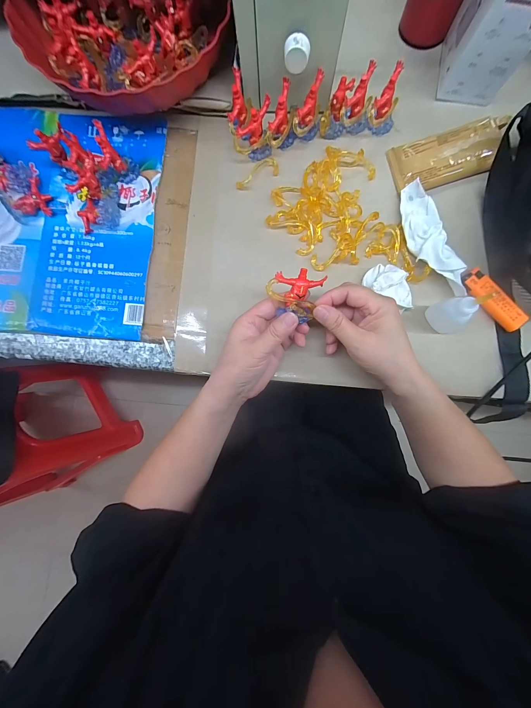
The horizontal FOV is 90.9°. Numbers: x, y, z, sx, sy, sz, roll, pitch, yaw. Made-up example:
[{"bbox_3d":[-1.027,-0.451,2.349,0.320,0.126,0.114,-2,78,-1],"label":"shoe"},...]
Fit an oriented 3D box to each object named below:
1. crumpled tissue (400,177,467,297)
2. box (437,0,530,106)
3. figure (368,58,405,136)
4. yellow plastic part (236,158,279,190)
[{"bbox_3d":[0.187,-0.132,0.296,0.041,0.035,0.141,-14,86,1],"label":"crumpled tissue"},{"bbox_3d":[0.255,-0.365,0.285,0.074,0.098,0.098,10,86,3],"label":"box"},{"bbox_3d":[0.146,-0.300,0.312,0.033,0.044,0.043,23,87,4],"label":"figure"},{"bbox_3d":[-0.011,-0.227,0.329,0.058,0.004,0.024,-26,85,0],"label":"yellow plastic part"}]

